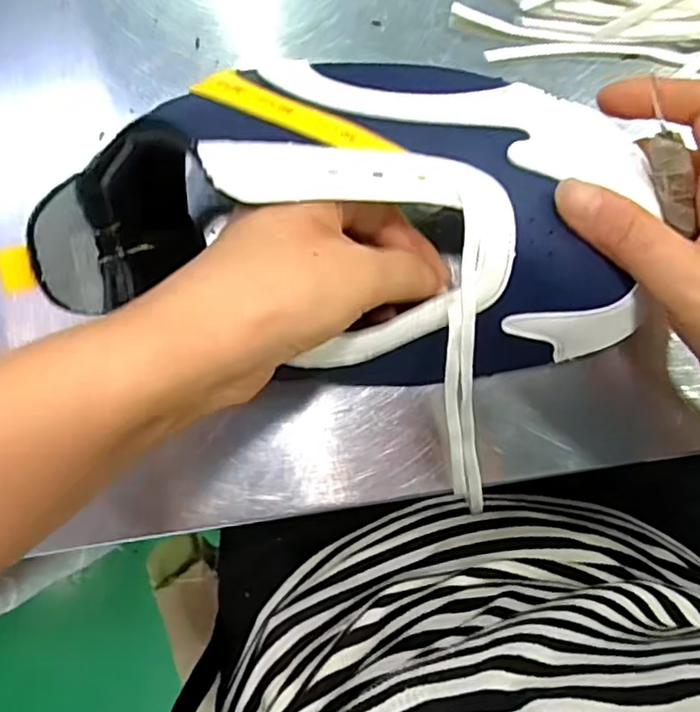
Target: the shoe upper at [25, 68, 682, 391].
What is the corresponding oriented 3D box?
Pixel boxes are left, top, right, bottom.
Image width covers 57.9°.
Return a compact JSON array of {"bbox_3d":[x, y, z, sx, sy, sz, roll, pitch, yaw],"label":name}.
[{"bbox_3d":[0.004,-0.054,0.253,0.225,0.081,0.126,3,94,1],"label":"shoe upper"}]

